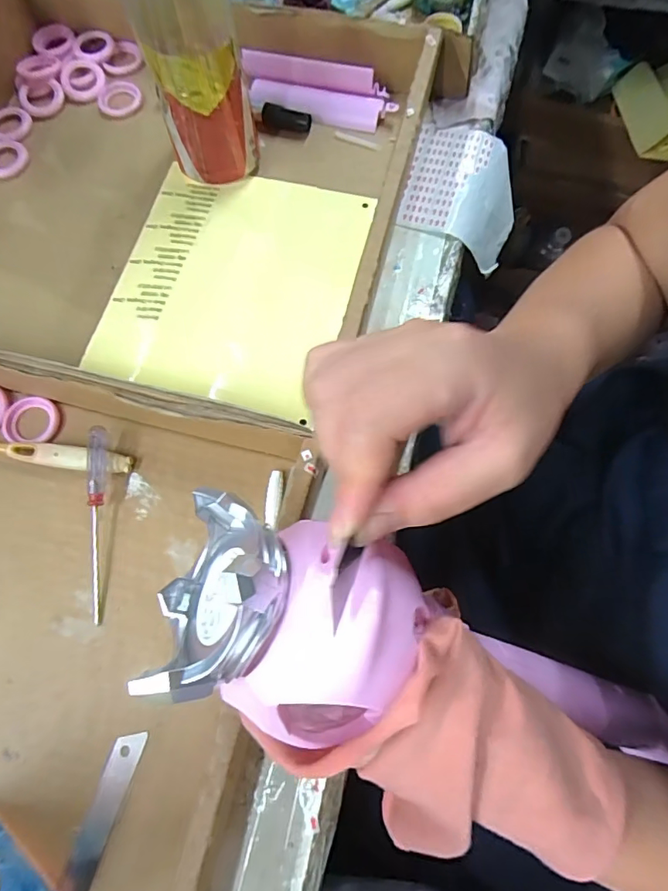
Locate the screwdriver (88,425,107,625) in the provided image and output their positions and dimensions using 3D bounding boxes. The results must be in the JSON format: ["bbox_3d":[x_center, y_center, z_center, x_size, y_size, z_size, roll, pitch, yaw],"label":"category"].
[{"bbox_3d":[-0.151,0.047,0.310,0.012,0.016,0.124,-6,74,-2],"label":"screwdriver"}]

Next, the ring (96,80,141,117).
[{"bbox_3d":[-0.187,-0.302,0.422,0.037,0.004,0.039,0,73,0],"label":"ring"}]

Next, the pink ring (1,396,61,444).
[{"bbox_3d":[-0.208,-0.017,0.334,0.037,0.007,0.034,0,73,0],"label":"pink ring"}]

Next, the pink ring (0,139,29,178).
[{"bbox_3d":[-0.276,-0.240,0.407,0.039,0.004,0.037,0,73,0],"label":"pink ring"}]

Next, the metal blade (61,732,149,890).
[{"bbox_3d":[-0.129,0.207,0.269,0.017,0.005,0.092,17,74,8],"label":"metal blade"}]

